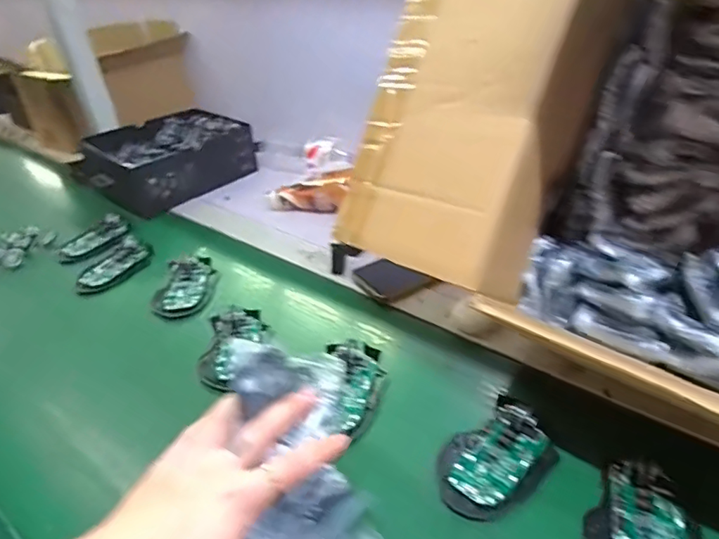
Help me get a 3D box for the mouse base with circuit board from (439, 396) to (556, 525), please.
[{"bbox_3d":[0.110,0.154,0.432,0.096,0.034,0.068,-30,42,-29],"label":"mouse base with circuit board"}]

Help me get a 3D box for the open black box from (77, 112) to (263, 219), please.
[{"bbox_3d":[-0.346,-0.199,0.953,0.257,0.091,0.231,-30,42,-29],"label":"open black box"}]

